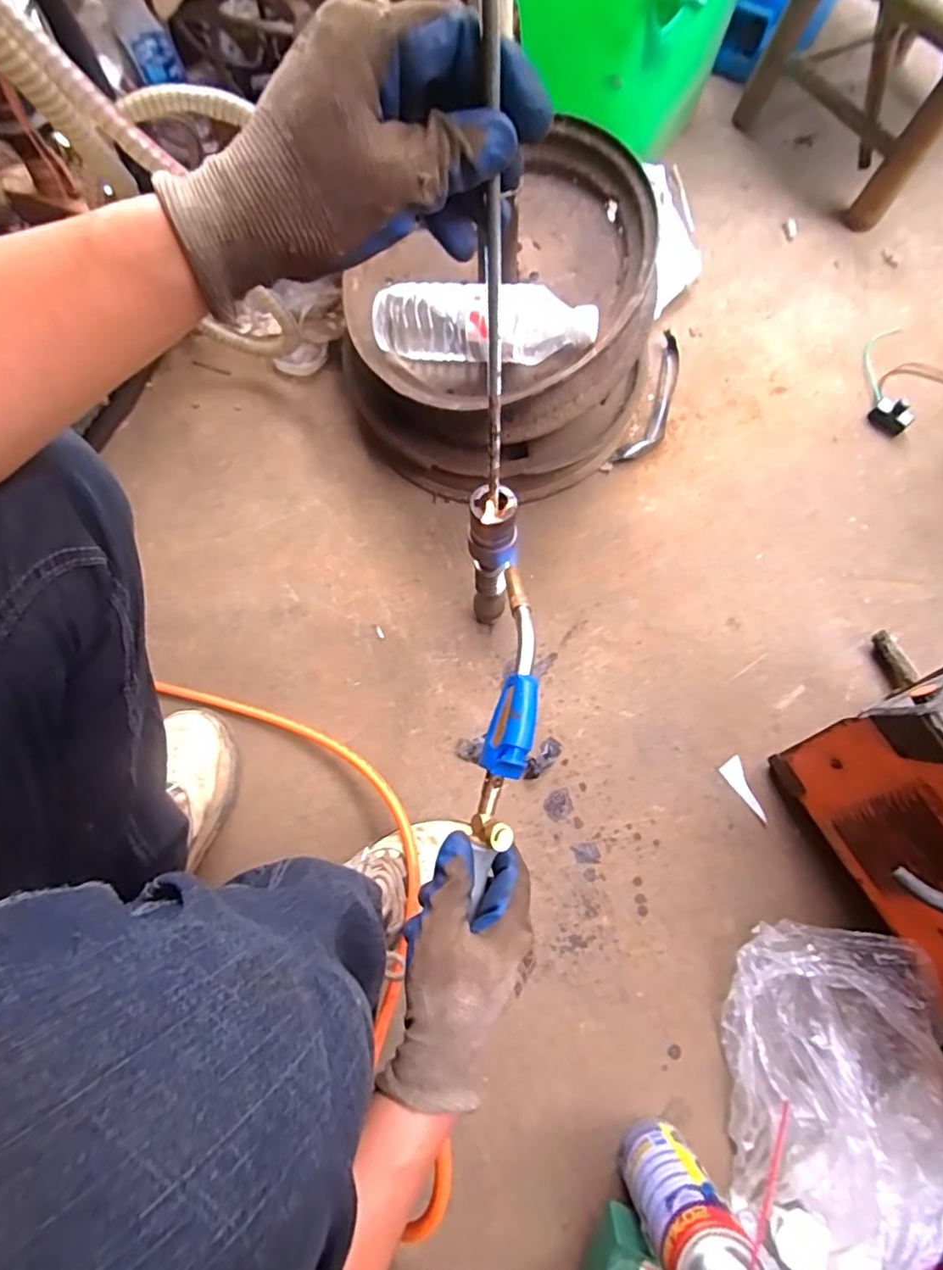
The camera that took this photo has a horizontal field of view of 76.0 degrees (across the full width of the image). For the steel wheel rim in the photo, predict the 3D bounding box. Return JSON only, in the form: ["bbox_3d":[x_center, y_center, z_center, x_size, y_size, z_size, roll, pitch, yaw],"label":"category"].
[{"bbox_3d":[0.023,-0.345,0.678,0.345,0.185,0.363,-5,90,10],"label":"steel wheel rim"}]

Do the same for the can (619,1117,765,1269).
[{"bbox_3d":[0.166,0.449,0.464,0.066,0.180,0.059,-24,75,-8],"label":"can"}]

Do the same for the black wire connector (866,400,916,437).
[{"bbox_3d":[0.539,-0.279,0.774,0.025,0.036,0.048,-39,78,-12],"label":"black wire connector"}]

